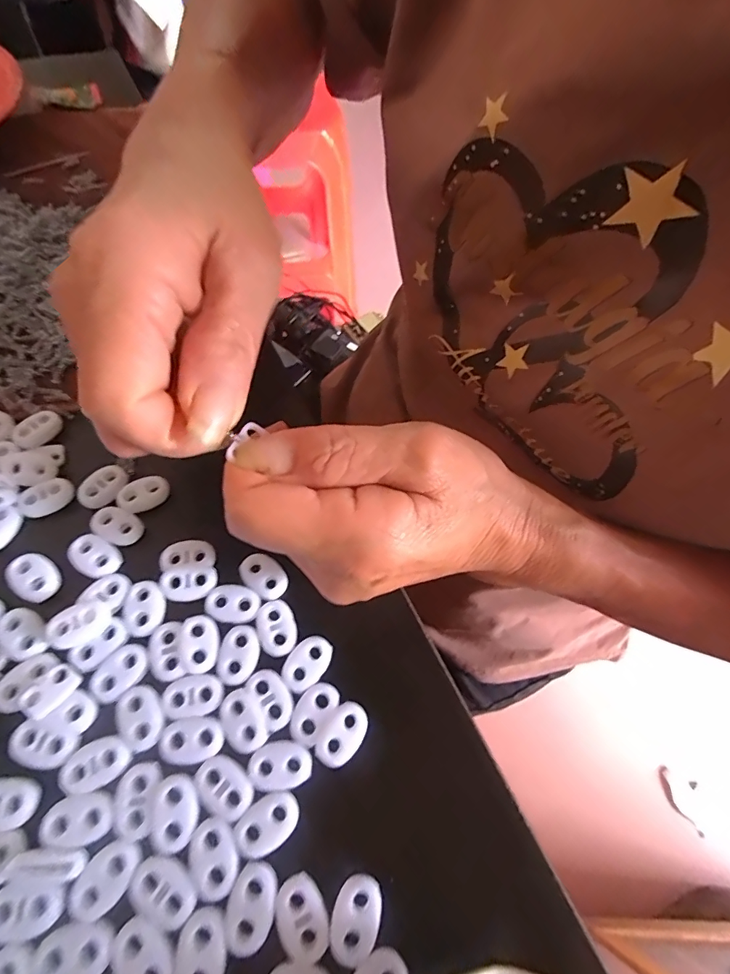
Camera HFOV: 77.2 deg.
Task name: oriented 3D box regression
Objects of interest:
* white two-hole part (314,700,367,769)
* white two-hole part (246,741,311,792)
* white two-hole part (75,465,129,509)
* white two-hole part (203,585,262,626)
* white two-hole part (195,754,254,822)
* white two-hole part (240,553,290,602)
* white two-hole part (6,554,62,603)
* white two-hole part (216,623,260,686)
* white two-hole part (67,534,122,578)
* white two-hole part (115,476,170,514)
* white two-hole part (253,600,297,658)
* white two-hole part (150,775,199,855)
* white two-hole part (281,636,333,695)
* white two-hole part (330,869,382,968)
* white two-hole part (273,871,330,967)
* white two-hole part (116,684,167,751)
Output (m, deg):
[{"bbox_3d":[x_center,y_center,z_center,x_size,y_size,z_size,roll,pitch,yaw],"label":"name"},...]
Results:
[{"bbox_3d":[-0.009,0.093,0.173,0.015,0.004,0.023,30,64,10],"label":"white two-hole part"},{"bbox_3d":[-0.031,0.103,0.169,0.023,0.004,0.015,-2,63,-7],"label":"white two-hole part"},{"bbox_3d":[-0.122,0.000,0.213,0.014,0.005,0.023,41,66,15],"label":"white two-hole part"},{"bbox_3d":[-0.056,0.049,0.193,0.023,0.004,0.015,-1,63,-6],"label":"white two-hole part"},{"bbox_3d":[-0.051,0.108,0.164,0.022,0.004,0.016,40,66,14],"label":"white two-hole part"},{"bbox_3d":[-0.044,0.038,0.200,0.023,0.004,0.015,40,66,14],"label":"white two-hole part"},{"bbox_3d":[-0.139,0.037,0.190,0.021,0.004,0.016,33,64,11],"label":"white two-hole part"},{"bbox_3d":[-0.051,0.067,0.184,0.016,0.004,0.023,11,62,0],"label":"white two-hole part"},{"bbox_3d":[-0.117,0.030,0.198,0.021,0.005,0.016,28,64,9],"label":"white two-hole part"},{"bbox_3d":[-0.103,0.003,0.213,0.023,0.005,0.014,-30,69,-19],"label":"white two-hole part"},{"bbox_3d":[-0.037,0.059,0.190,0.016,0.004,0.022,-17,66,-14],"label":"white two-hole part"},{"bbox_3d":[-0.067,0.113,0.159,0.015,0.004,0.022,2,63,-5],"label":"white two-hole part"},{"bbox_3d":[-0.024,0.071,0.185,0.015,0.004,0.023,40,66,14],"label":"white two-hole part"},{"bbox_3d":[-0.003,0.144,0.152,0.015,0.006,0.024,15,62,2],"label":"white two-hole part"},{"bbox_3d":[-0.021,0.142,0.150,0.016,0.004,0.022,-24,68,-17],"label":"white two-hole part"},{"bbox_3d":[-0.084,0.086,0.171,0.016,0.004,0.022,-27,68,-18],"label":"white two-hole part"}]

